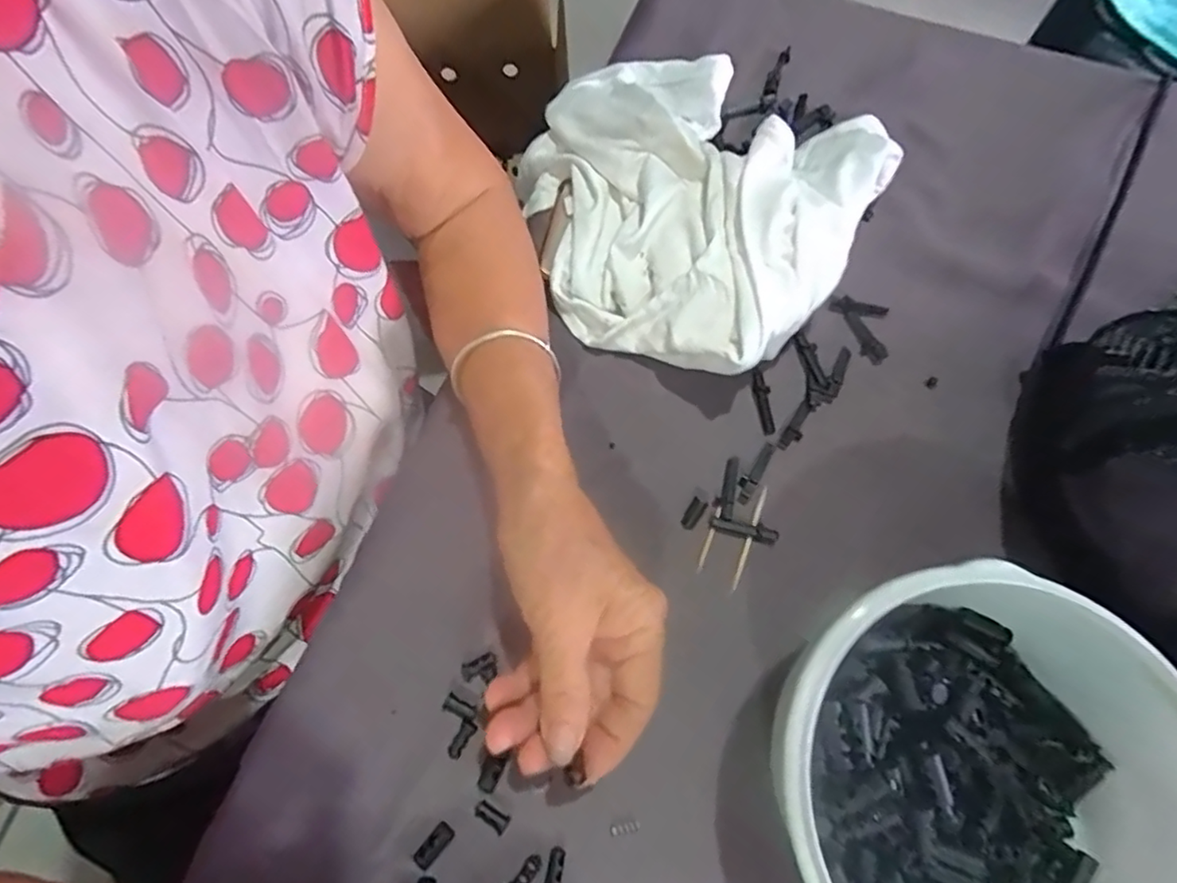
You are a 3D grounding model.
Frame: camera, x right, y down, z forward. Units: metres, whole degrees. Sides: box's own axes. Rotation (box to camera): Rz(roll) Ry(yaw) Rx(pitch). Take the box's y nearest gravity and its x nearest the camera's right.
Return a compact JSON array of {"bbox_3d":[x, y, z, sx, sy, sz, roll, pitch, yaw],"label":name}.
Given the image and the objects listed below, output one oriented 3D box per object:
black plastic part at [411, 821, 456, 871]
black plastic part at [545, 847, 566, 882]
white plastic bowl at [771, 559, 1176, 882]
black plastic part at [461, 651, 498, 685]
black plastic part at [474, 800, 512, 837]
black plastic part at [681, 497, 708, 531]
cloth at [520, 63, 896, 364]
[{"bbox_3d":[-0.071,0.185,0.281,0.009,0.004,0.020,40,76,14],"label":"black plastic part"},{"bbox_3d":[-0.015,0.196,0.279,0.008,0.005,0.019,6,71,4],"label":"black plastic part"},{"bbox_3d":[0.166,0.143,0.254,0.150,0.082,0.162,0,70,1],"label":"white plastic bowl"},{"bbox_3d":[-0.054,0.114,0.306,0.018,0.005,0.012,-25,72,-7],"label":"black plastic part"},{"bbox_3d":[-0.045,0.175,0.285,0.017,0.004,0.008,30,74,11],"label":"black plastic part"},{"bbox_3d":[0.057,0.039,0.333,0.008,0.004,0.018,30,74,11],"label":"black plastic part"},{"bbox_3d":[0.055,-0.157,0.373,0.211,0.060,0.209,28,73,11],"label":"cloth"}]

